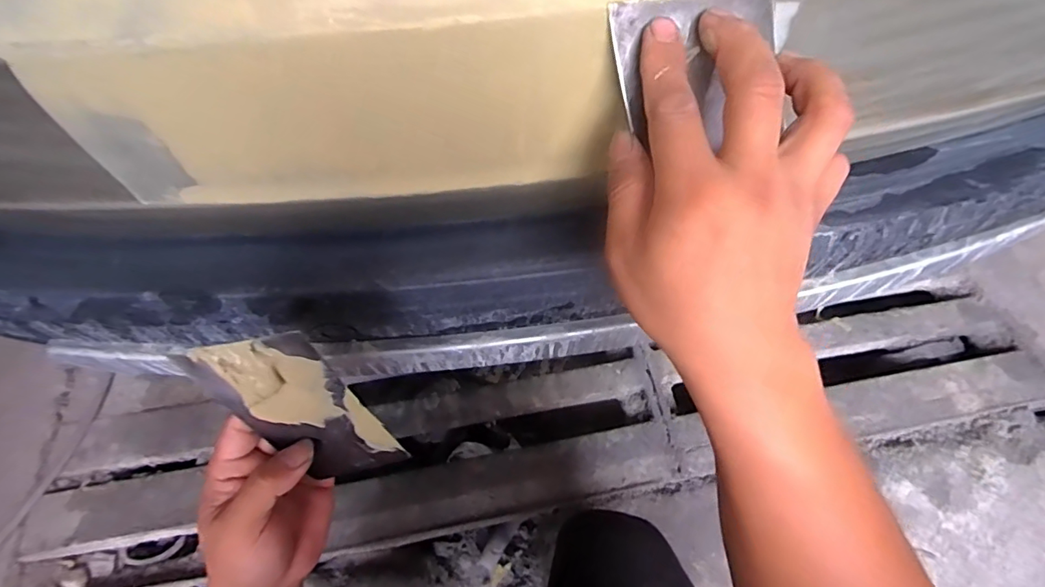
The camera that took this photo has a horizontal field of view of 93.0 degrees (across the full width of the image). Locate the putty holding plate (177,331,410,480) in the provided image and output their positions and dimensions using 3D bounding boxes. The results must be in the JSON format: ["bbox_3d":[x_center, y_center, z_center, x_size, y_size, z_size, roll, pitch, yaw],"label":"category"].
[{"bbox_3d":[-0.130,0.073,0.294,0.069,0.130,0.007,-18,38,9],"label":"putty holding plate"}]

